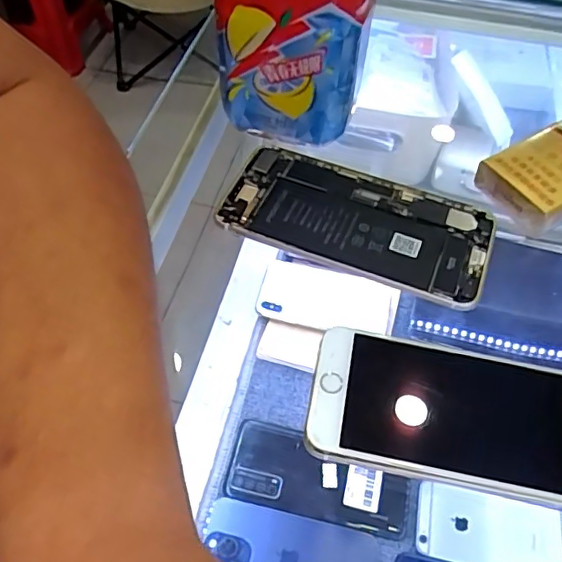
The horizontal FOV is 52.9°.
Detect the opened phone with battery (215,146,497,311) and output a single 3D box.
[{"bbox_3d":[0.043,-0.036,0.335,0.154,0.007,0.079,17,54,10],"label":"opened phone with battery"}]

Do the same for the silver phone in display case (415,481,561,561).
[{"bbox_3d":[0.188,0.221,0.494,0.135,0.006,0.063,12,53,7],"label":"silver phone in display case"}]

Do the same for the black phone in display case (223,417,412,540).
[{"bbox_3d":[0.034,0.178,0.517,0.163,0.013,0.074,13,54,7],"label":"black phone in display case"}]

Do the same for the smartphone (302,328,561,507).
[{"bbox_3d":[0.081,0.060,0.259,0.133,0.007,0.064,10,53,5],"label":"smartphone"}]

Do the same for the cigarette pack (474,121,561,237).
[{"bbox_3d":[0.176,-0.069,0.352,0.093,0.028,0.058,-25,58,-19],"label":"cigarette pack"}]

